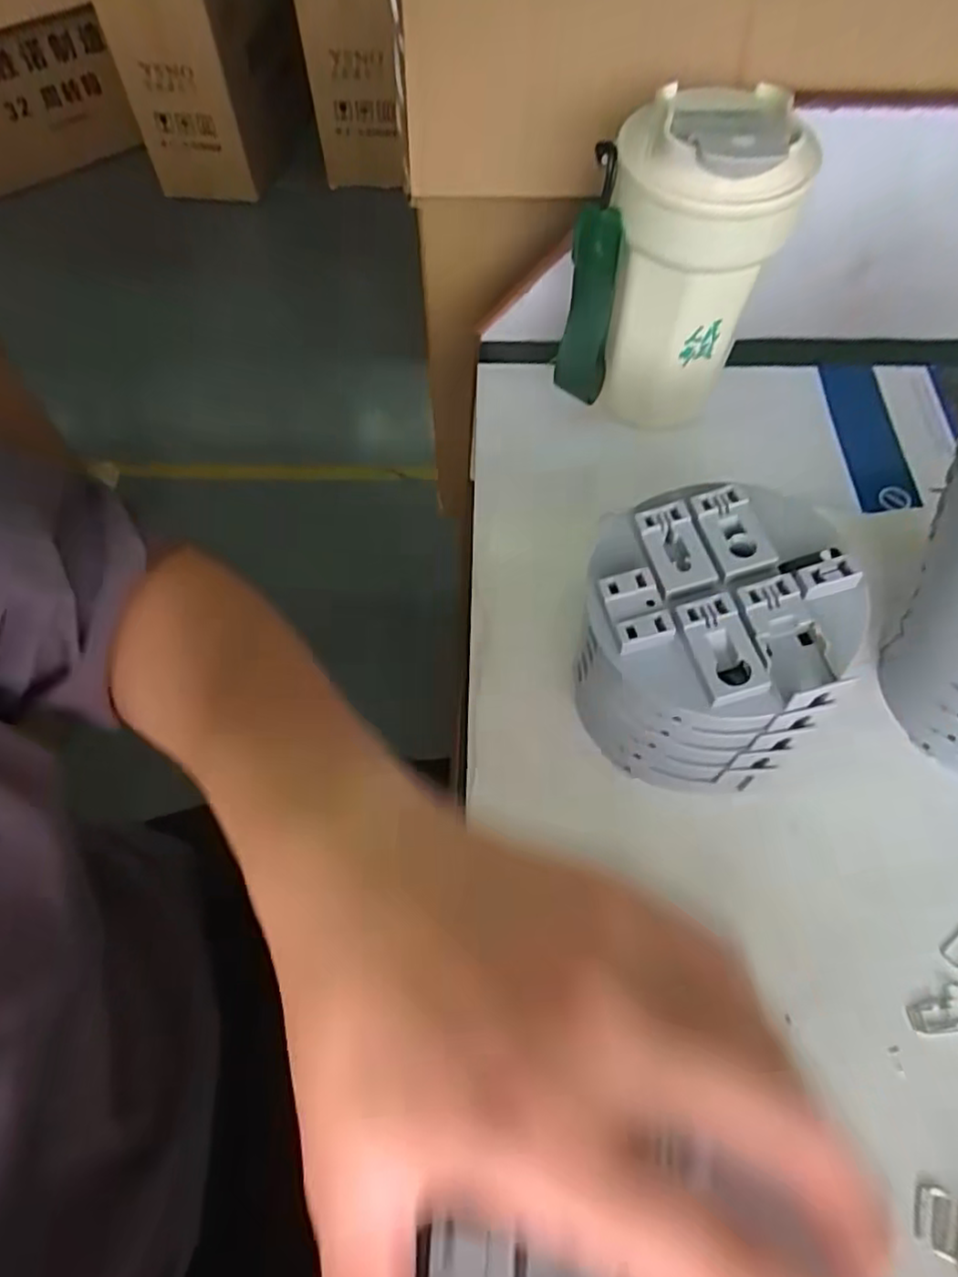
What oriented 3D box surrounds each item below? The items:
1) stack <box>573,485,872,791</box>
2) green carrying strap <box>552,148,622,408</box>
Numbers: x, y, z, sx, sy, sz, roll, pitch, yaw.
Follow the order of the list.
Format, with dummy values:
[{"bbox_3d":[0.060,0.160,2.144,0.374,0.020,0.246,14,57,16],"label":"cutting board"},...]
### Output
[{"bbox_3d":[0.093,0.001,0.287,0.096,0.085,0.096,17,61,10],"label":"stack"},{"bbox_3d":[0.057,-0.180,0.347,0.025,0.116,0.026,4,58,3],"label":"green carrying strap"}]

